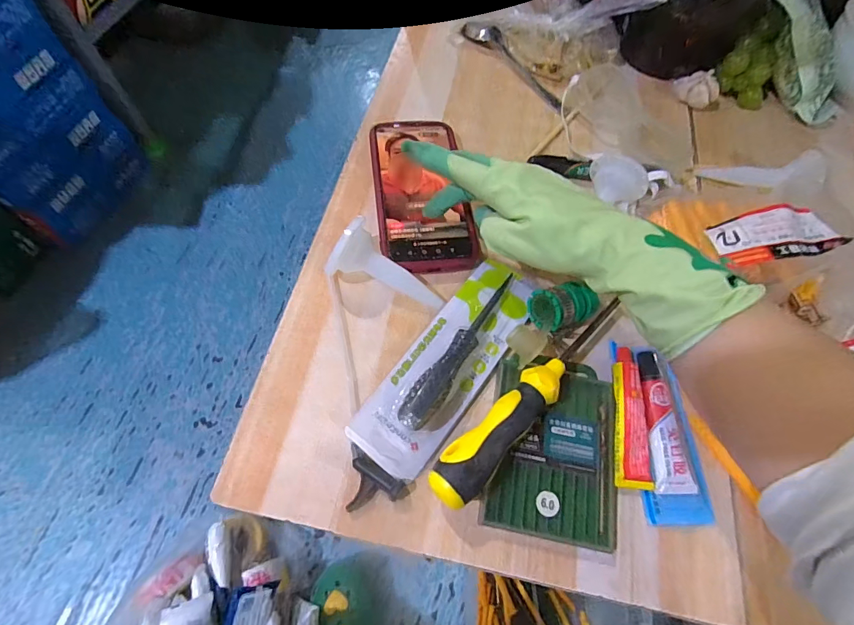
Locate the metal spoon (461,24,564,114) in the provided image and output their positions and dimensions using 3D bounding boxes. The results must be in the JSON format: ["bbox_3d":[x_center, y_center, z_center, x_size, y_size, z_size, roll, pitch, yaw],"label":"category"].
[{"bbox_3d":[0.103,-0.288,0.490,0.029,0.014,0.175,-33,69,-18],"label":"metal spoon"}]

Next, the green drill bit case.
[{"bbox_3d":[0.088,0.089,0.295,0.084,0.019,0.120,11,63,2],"label":"green drill bit case"}]

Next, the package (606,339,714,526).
[{"bbox_3d":[0.160,0.083,0.304,0.062,0.020,0.121,-2,63,-5],"label":"package"}]

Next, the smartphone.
[{"bbox_3d":[-0.006,-0.109,0.382,0.083,0.008,0.169,-8,65,-8],"label":"smartphone"}]

